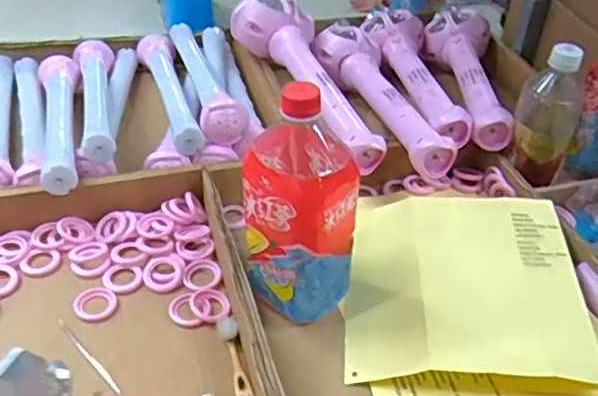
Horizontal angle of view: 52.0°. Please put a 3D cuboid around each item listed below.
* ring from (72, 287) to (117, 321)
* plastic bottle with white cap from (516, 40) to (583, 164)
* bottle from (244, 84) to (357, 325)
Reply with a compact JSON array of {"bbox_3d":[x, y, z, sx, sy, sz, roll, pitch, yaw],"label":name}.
[{"bbox_3d":[-0.188,0.097,0.567,0.037,0.004,0.039,2,42,-2],"label":"ring"},{"bbox_3d":[0.280,-0.104,0.682,0.068,0.141,0.072,21,43,19],"label":"plastic bottle with white cap"},{"bbox_3d":[0.000,0.004,0.528,0.094,0.212,0.102,1,42,-3],"label":"bottle"}]

